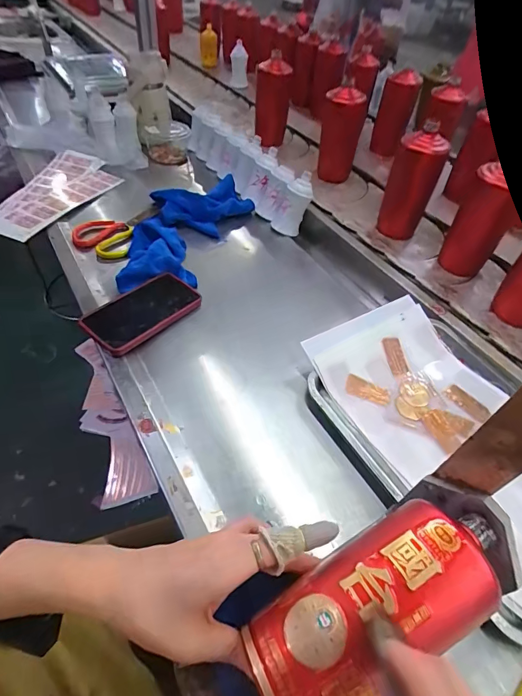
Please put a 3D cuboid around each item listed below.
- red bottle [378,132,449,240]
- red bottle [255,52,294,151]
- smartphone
[{"bbox_3d":[0.281,-0.308,0.721,0.076,0.179,0.059,31,53,20],"label":"red bottle"},{"bbox_3d":[0.027,-0.630,1.002,0.084,0.209,0.074,7,49,0],"label":"red bottle"},{"bbox_3d":[-0.170,-0.056,0.555,0.088,0.019,0.160,35,54,23],"label":"smartphone"}]

